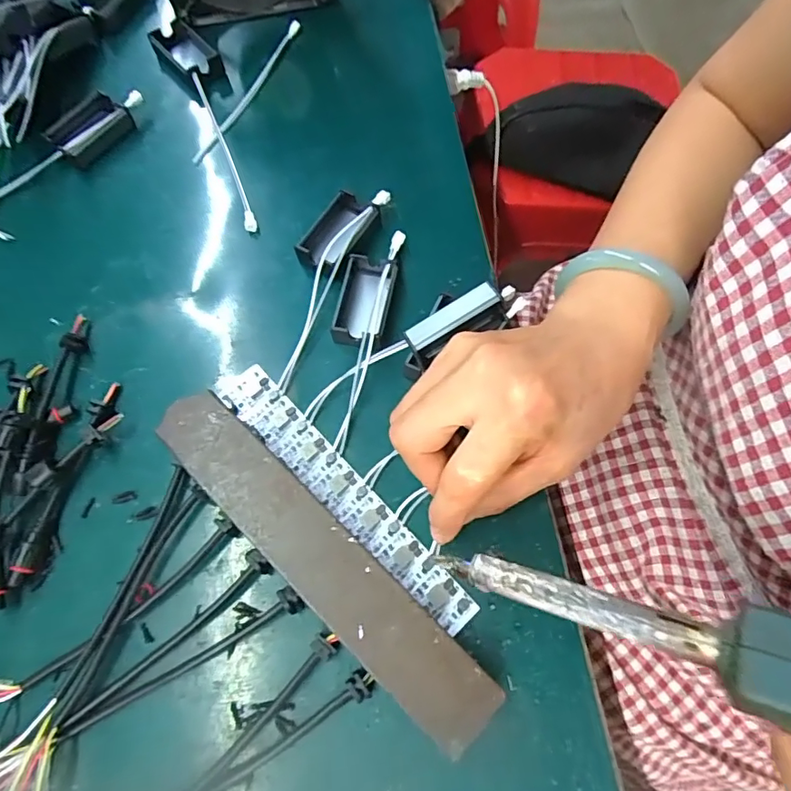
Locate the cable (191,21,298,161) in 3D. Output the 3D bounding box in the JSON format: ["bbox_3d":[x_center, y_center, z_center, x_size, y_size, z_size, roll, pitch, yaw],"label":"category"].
[{"bbox_3d":[-0.106,-0.221,0.372,0.009,0.011,0.143,22,69,7],"label":"cable"}]

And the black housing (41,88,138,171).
[{"bbox_3d":[-0.209,-0.181,0.351,0.033,0.015,0.050,32,72,12],"label":"black housing"}]

